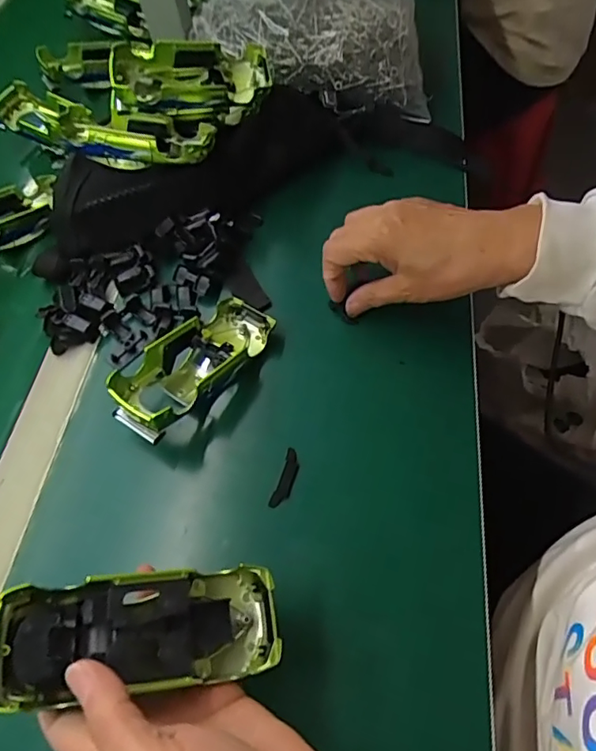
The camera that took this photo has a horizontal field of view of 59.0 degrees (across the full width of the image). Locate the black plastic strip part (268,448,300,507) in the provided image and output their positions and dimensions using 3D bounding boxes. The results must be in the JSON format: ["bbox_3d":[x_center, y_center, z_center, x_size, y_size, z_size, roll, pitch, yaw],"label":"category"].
[{"bbox_3d":[-0.008,0.071,0.362,0.011,0.006,0.042,15,61,13],"label":"black plastic strip part"}]

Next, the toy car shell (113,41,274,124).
[{"bbox_3d":[-0.091,-0.258,0.457,0.133,0.043,0.073,-5,59,2],"label":"toy car shell"}]

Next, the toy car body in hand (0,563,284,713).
[{"bbox_3d":[-0.077,0.126,0.261,0.131,0.023,0.052,3,57,-18],"label":"toy car body in hand"}]

